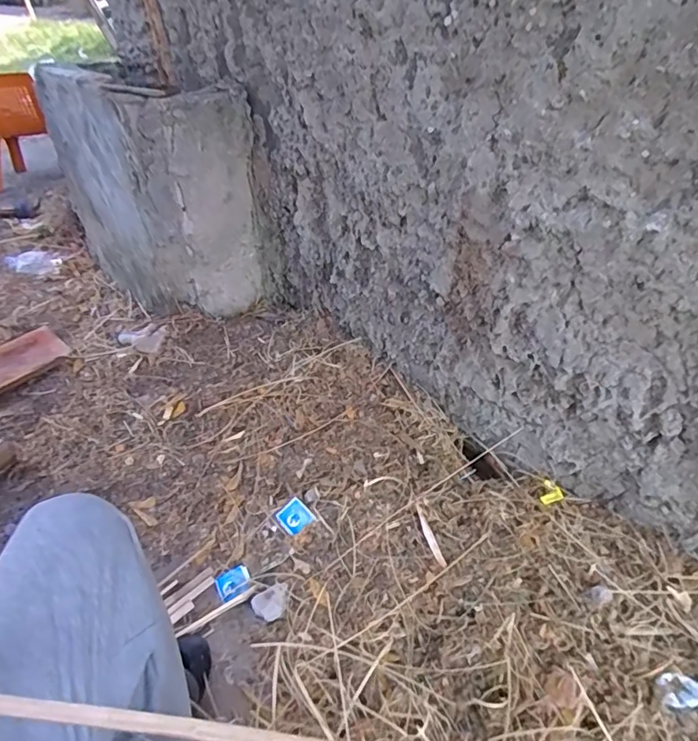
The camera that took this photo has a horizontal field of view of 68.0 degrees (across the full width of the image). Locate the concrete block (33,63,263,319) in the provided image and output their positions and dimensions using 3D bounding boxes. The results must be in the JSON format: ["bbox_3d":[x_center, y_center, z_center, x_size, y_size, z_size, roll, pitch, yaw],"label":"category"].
[{"bbox_3d":[-0.573,-0.530,1.513,0.296,0.566,0.730,-26,45,-30],"label":"concrete block"}]

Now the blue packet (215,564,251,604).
[{"bbox_3d":[-0.210,0.390,0.951,0.060,0.008,0.056,-20,42,-24],"label":"blue packet"}]

